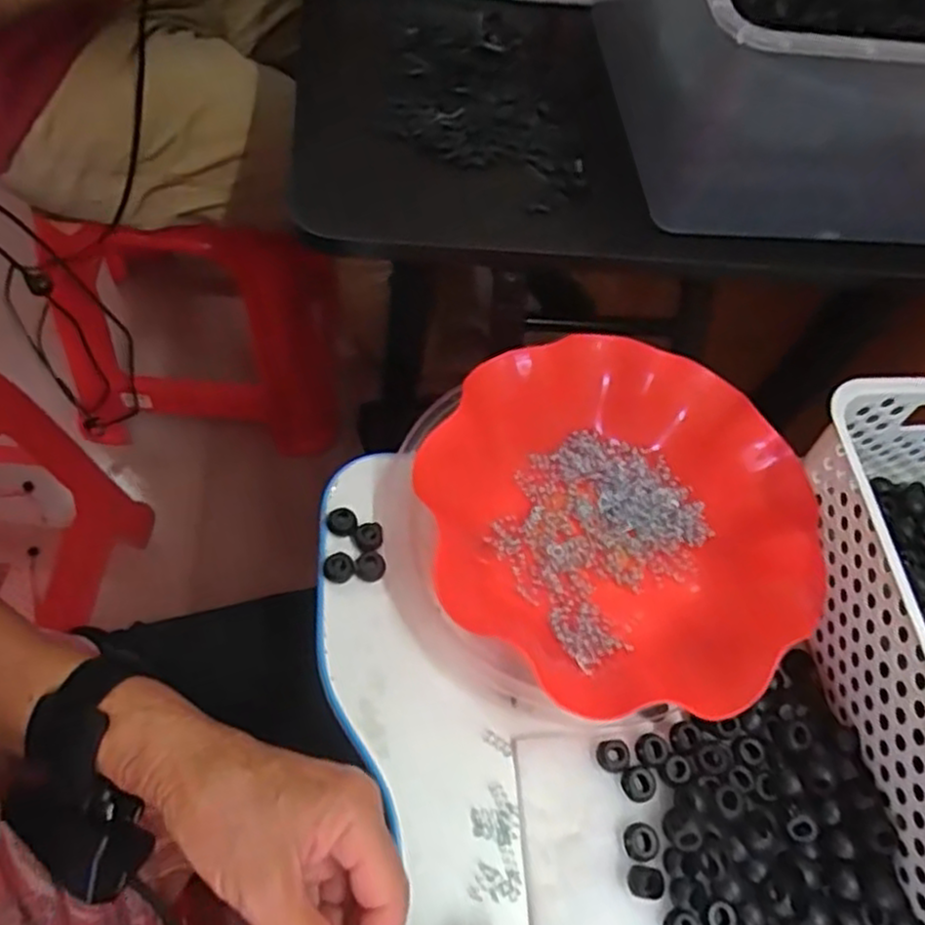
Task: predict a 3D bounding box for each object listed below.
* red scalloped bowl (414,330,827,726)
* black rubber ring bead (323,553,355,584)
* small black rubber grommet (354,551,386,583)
[{"bbox_3d":[0.094,0.029,0.430,0.218,0.057,0.202,1,63,-2],"label":"red scalloped bowl"},{"bbox_3d":[-0.073,0.062,0.429,0.018,0.009,0.017,1,63,-2],"label":"black rubber ring bead"},{"bbox_3d":[-0.055,0.062,0.431,0.017,0.010,0.016,1,63,-2],"label":"small black rubber grommet"}]

